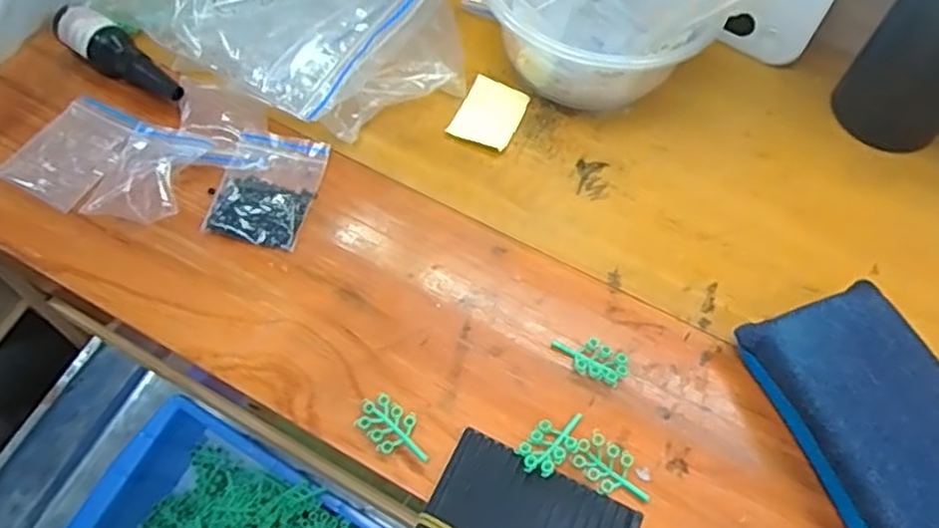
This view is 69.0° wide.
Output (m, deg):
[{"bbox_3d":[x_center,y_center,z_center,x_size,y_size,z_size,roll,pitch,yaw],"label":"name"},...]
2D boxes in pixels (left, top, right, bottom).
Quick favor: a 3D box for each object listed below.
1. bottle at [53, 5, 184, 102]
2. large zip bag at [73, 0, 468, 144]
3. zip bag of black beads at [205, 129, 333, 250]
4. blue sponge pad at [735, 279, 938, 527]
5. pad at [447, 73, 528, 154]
[{"bbox_3d":[-0.197,-0.118,0.390,0.083,0.021,0.025,34,62,-2],"label":"bottle"},{"bbox_3d":[-0.100,-0.155,0.401,0.199,0.057,0.146,28,61,12],"label":"large zip bag"},{"bbox_3d":[-0.107,-0.041,0.364,0.048,0.007,0.067,11,59,2],"label":"zip bag of black beads"},{"bbox_3d":[0.178,0.070,0.304,0.079,0.031,0.111,-17,62,-14],"label":"blue sponge pad"},{"bbox_3d":[0.013,-0.090,0.406,0.036,0.004,0.051,22,60,9],"label":"pad"}]

